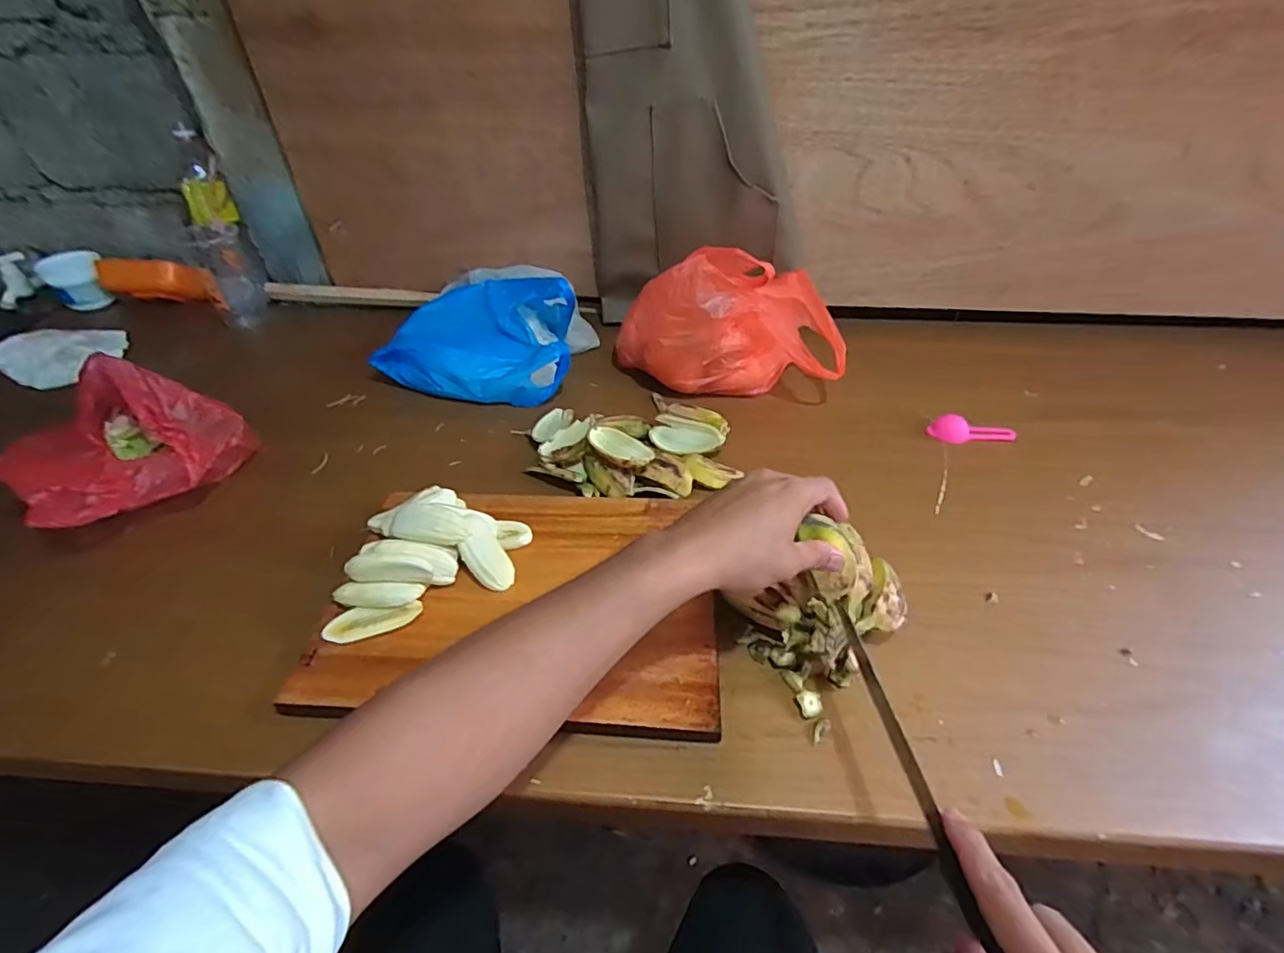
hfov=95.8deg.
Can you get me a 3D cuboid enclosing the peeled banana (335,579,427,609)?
[{"bbox_3d":[-0.240,0.107,0.526,0.073,0.016,0.022,-5,43,-3],"label":"peeled banana"}]

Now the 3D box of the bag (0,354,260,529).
[{"bbox_3d":[-0.571,-0.043,0.642,0.207,0.112,0.152,-30,50,-27],"label":"bag"}]

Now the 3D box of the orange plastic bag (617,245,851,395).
[{"bbox_3d":[0.117,-0.217,0.777,0.279,0.200,0.156,-5,43,-4],"label":"orange plastic bag"}]

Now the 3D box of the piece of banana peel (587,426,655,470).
[{"bbox_3d":[-0.029,-0.031,0.665,0.088,0.021,0.046,30,52,30],"label":"piece of banana peel"}]

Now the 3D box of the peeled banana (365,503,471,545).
[{"bbox_3d":[-0.220,0.047,0.570,0.113,0.036,0.034,0,42,20],"label":"peeled banana"}]

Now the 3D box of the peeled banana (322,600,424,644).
[{"bbox_3d":[-0.240,0.128,0.518,0.082,0.013,0.024,-13,44,-12],"label":"peeled banana"}]

